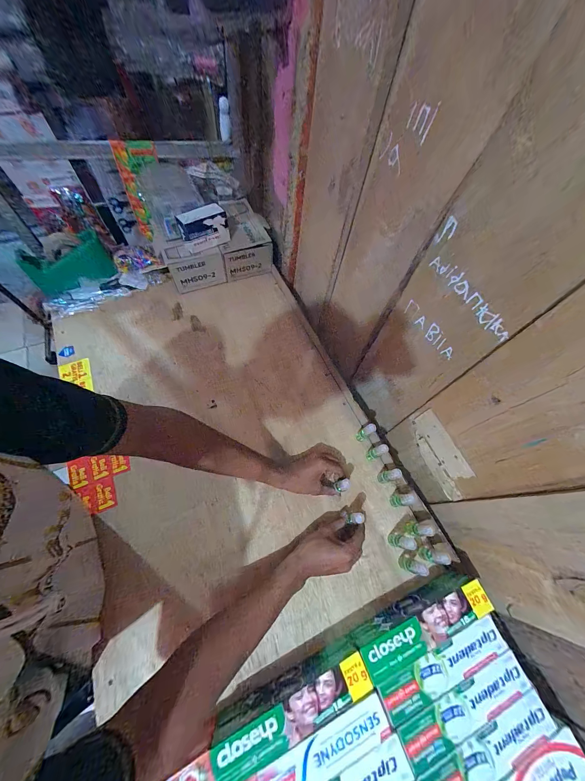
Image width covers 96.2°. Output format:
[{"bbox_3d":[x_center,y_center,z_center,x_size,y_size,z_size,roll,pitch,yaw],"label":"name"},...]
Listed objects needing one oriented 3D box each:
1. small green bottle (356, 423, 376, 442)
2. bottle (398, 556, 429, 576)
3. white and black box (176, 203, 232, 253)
[{"bbox_3d":[0.159,0.092,0.568,0.026,0.063,0.021,-35,71,-17],"label":"small green bottle"},{"bbox_3d":[0.214,0.312,0.467,0.025,0.062,0.023,1,65,-2],"label":"bottle"},{"bbox_3d":[-0.225,-0.415,0.671,0.121,0.075,0.057,-22,67,-14],"label":"white and black box"}]

